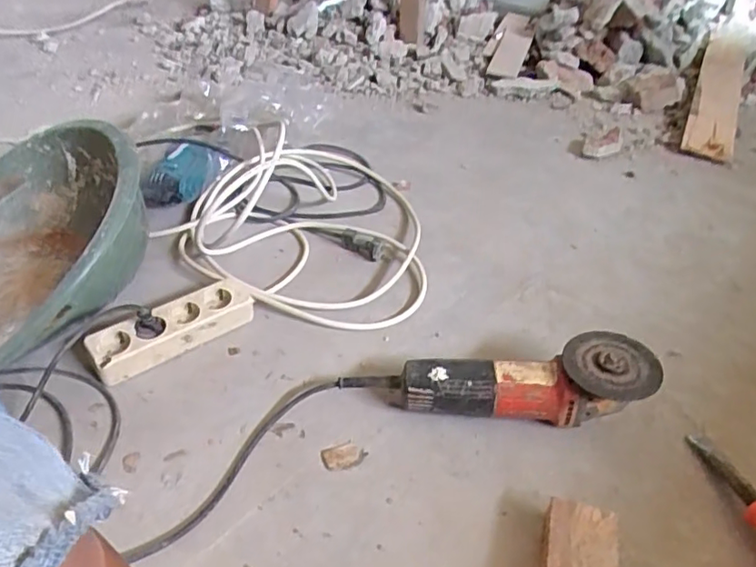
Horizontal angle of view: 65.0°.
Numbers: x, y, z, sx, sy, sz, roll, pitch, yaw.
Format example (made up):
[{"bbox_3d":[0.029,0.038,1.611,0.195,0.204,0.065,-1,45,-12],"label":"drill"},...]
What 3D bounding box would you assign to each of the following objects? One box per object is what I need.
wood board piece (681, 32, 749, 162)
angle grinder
[{"bbox_3d":[0.822,-0.467,1.434,0.101,0.025,0.678,21,46,18],"label":"wood board piece"},{"bbox_3d":[0.161,0.111,0.660,0.266,0.089,0.088,3,38,2],"label":"angle grinder"}]

